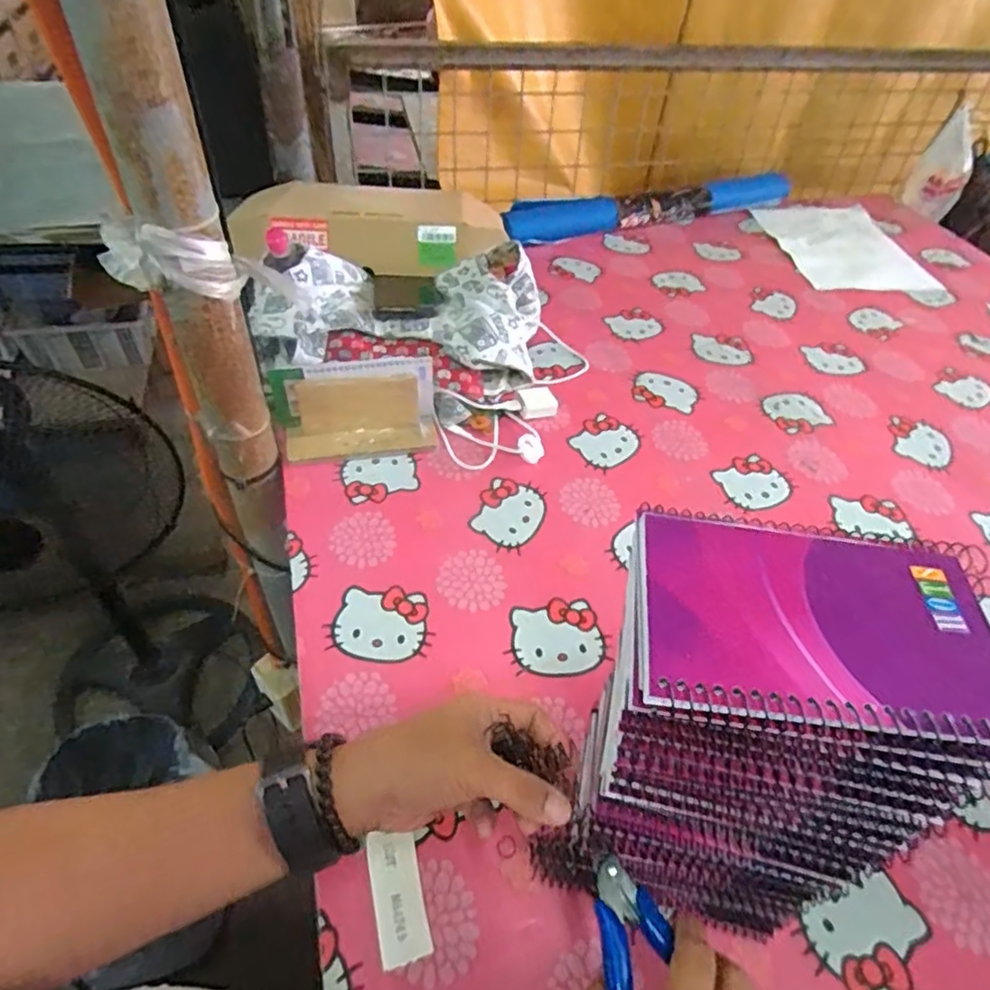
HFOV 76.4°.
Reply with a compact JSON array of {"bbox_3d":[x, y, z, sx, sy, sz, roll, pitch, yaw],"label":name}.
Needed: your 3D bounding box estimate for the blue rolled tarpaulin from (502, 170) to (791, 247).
[{"bbox_3d":[0.290,-0.511,1.120,0.604,0.049,0.064,-17,51,-19],"label":"blue rolled tarpaulin"}]

